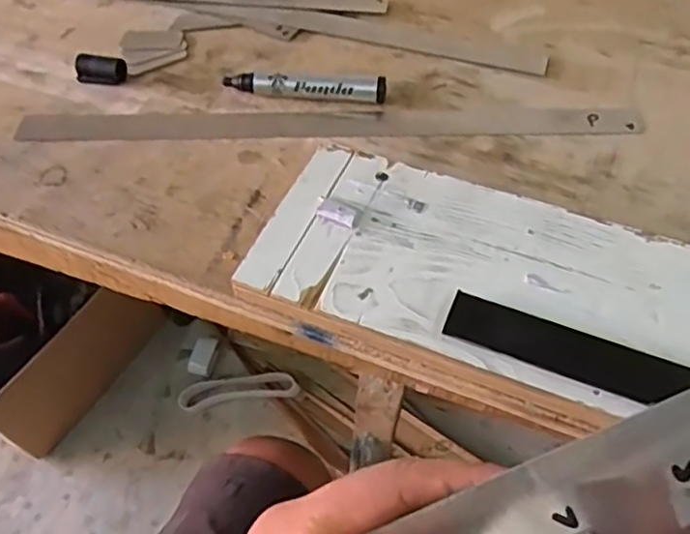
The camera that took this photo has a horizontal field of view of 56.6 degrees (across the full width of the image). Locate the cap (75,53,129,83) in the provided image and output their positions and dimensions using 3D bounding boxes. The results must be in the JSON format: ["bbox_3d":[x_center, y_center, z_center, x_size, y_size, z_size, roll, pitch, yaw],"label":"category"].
[{"bbox_3d":[-0.184,-0.149,0.484,0.036,0.017,0.019,-4,54,-2],"label":"cap"}]

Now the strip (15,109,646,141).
[{"bbox_3d":[-0.009,-0.103,0.456,0.431,0.007,0.032,-1,53,0],"label":"strip"}]

